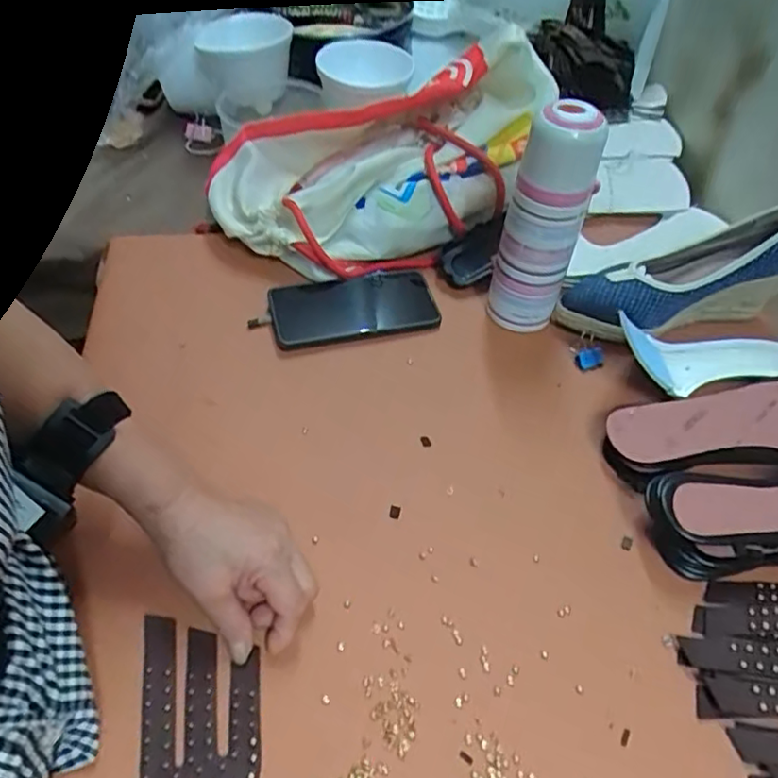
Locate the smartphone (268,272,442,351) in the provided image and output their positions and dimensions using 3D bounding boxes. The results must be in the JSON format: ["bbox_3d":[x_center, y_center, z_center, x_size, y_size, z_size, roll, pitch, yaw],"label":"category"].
[{"bbox_3d":[-0.036,-0.083,0.618,0.163,0.014,0.078,-9,57,-14],"label":"smartphone"}]

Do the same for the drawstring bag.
[{"bbox_3d":[-0.013,-0.257,0.657,0.346,0.149,0.218,-13,52,-14],"label":"drawstring bag"}]

